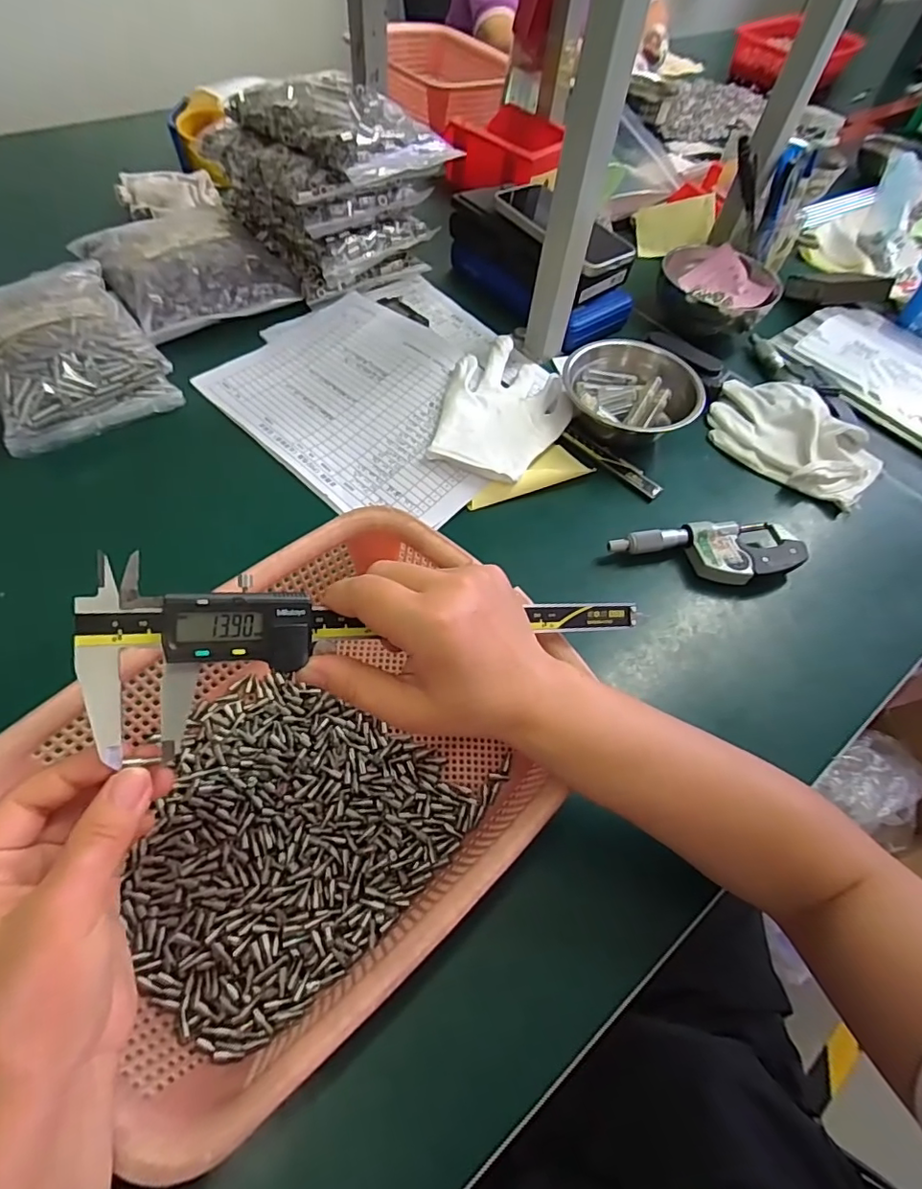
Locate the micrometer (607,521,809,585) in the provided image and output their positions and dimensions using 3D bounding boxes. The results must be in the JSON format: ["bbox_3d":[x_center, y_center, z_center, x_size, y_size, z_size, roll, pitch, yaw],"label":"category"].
[{"bbox_3d":[0.201,-0.031,0.447,0.156,0.029,0.050,-4,54,-6],"label":"micrometer"}]

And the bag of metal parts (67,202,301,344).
[{"bbox_3d":[-0.300,-0.368,0.601,0.179,0.048,0.199,-34,62,-25],"label":"bag of metal parts"}]

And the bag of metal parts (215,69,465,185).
[{"bbox_3d":[-0.127,-0.502,0.582,0.213,0.050,0.140,38,60,22],"label":"bag of metal parts"}]

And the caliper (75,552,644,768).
[{"bbox_3d":[-0.022,0.033,0.268,0.277,0.013,0.072,5,88,-27],"label":"caliper"}]

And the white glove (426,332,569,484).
[{"bbox_3d":[0.042,-0.179,0.512,0.107,0.037,0.172,23,56,13],"label":"white glove"}]

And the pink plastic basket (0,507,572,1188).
[{"bbox_3d":[-0.079,0.102,0.298,0.234,0.090,0.201,-36,63,-26],"label":"pink plastic basket"}]

